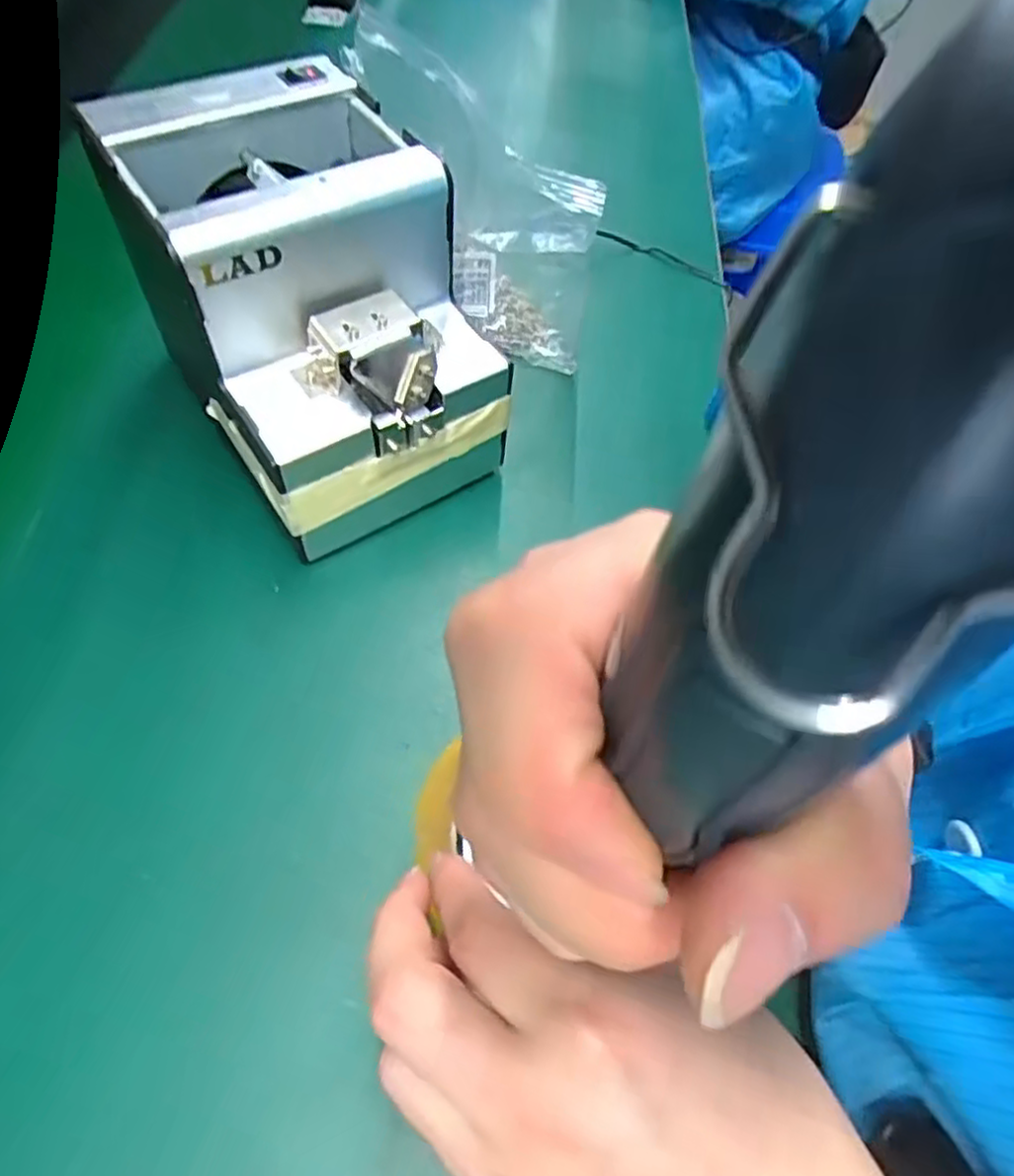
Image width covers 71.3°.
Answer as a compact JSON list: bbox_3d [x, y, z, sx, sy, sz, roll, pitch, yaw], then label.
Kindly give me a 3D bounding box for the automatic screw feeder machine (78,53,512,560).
[{"bbox_3d":[-0.096,-0.136,0.357,0.134,0.150,0.174,-31,64,-22],"label":"automatic screw feeder machine"}]

